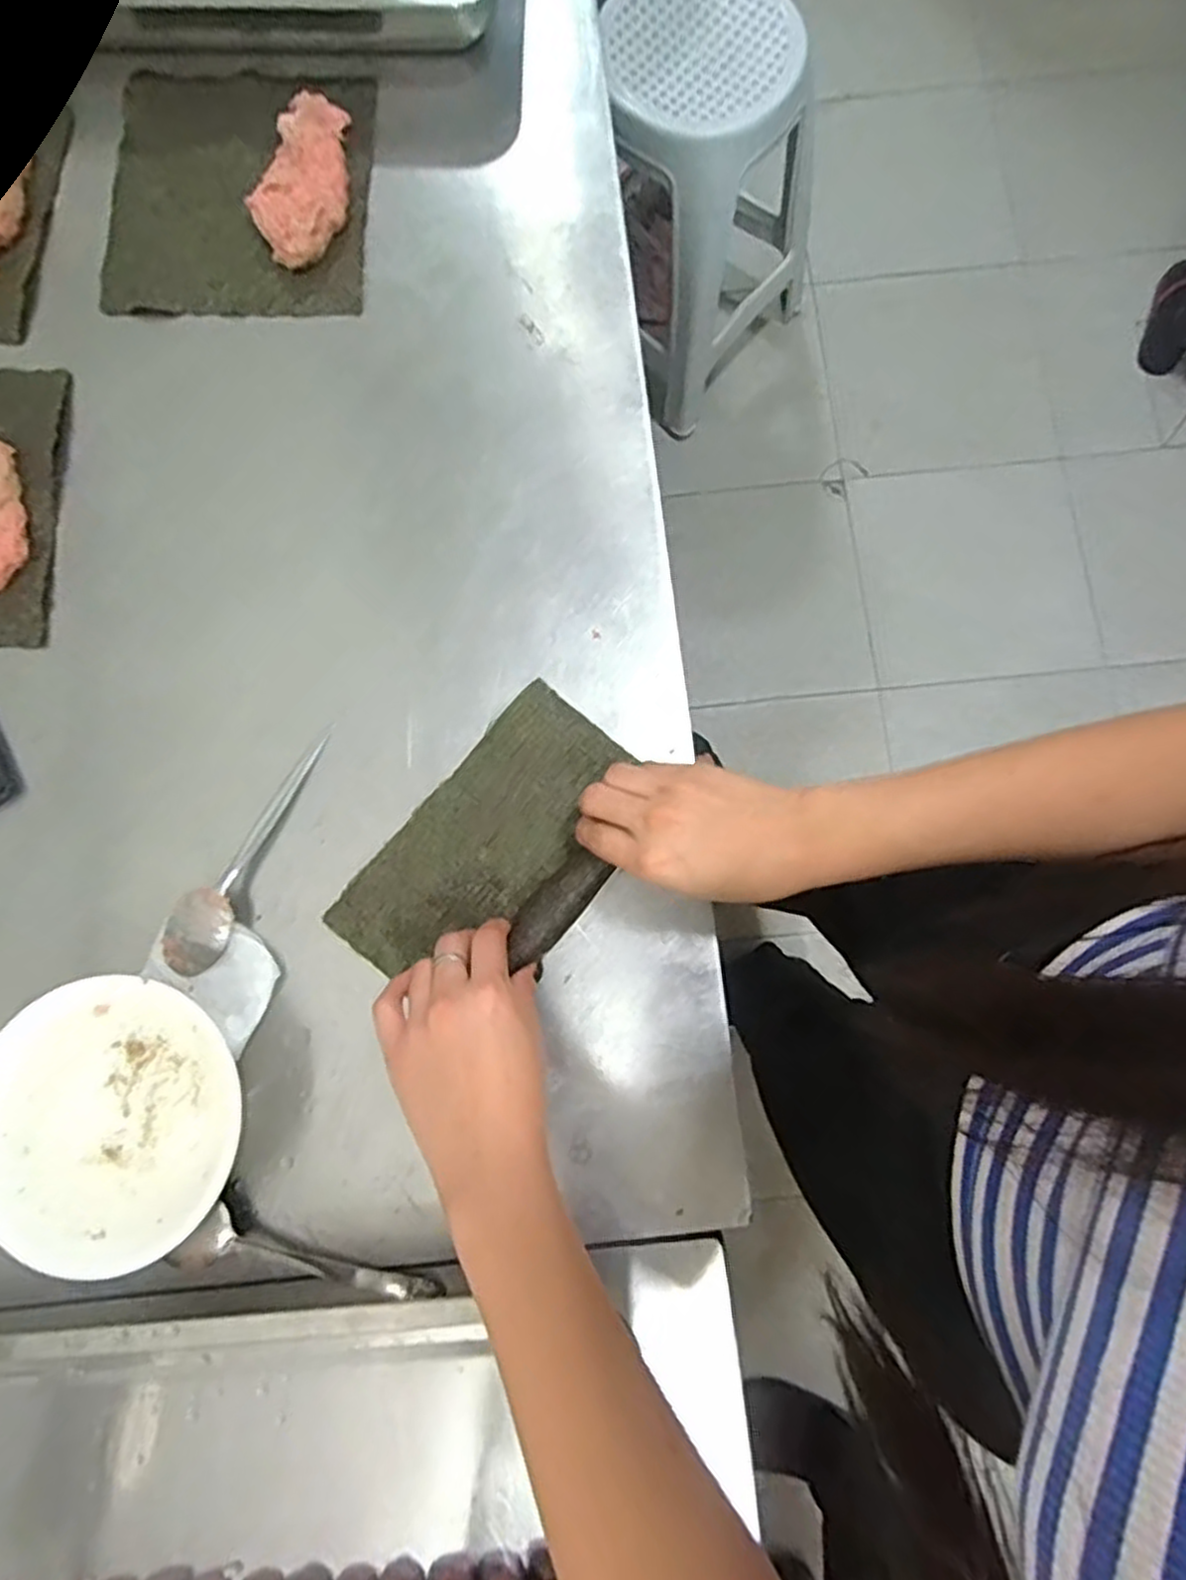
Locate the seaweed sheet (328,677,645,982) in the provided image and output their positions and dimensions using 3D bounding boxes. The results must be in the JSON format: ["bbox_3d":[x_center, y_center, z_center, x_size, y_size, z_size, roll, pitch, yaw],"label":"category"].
[{"bbox_3d":[-0.054,0.036,0.443,0.114,0.030,0.191,40,82,7],"label":"seaweed sheet"}]

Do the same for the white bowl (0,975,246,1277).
[{"bbox_3d":[-0.263,0.177,0.413,0.140,0.040,0.139,0,80,0],"label":"white bowl"}]

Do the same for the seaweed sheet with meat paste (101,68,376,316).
[{"bbox_3d":[-0.247,-0.422,0.518,0.176,0.034,0.189,1,80,0],"label":"seaweed sheet with meat paste"}]

